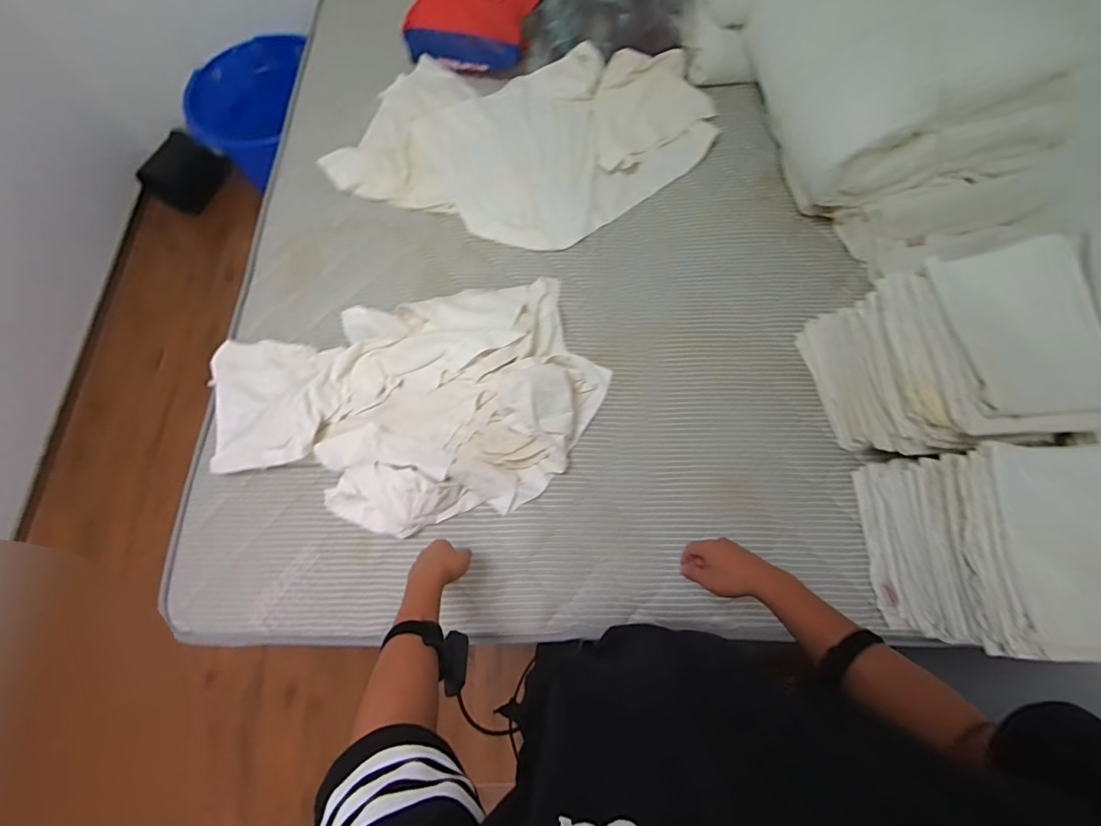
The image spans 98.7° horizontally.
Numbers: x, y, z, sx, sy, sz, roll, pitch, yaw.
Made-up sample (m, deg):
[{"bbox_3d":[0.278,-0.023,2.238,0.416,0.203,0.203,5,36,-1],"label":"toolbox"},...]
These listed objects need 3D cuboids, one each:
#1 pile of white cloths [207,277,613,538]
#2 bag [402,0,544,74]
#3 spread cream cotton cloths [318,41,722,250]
[{"bbox_3d":[-0.286,-0.026,0.960,0.809,0.124,0.507,-10,70,-3],"label":"pile of white cloths"},{"bbox_3d":[-0.206,-1.058,1.271,0.352,0.171,0.208,6,70,3],"label":"bag"},{"bbox_3d":[-0.045,-0.737,1.229,0.870,0.049,0.643,16,71,7],"label":"spread cream cotton cloths"}]

